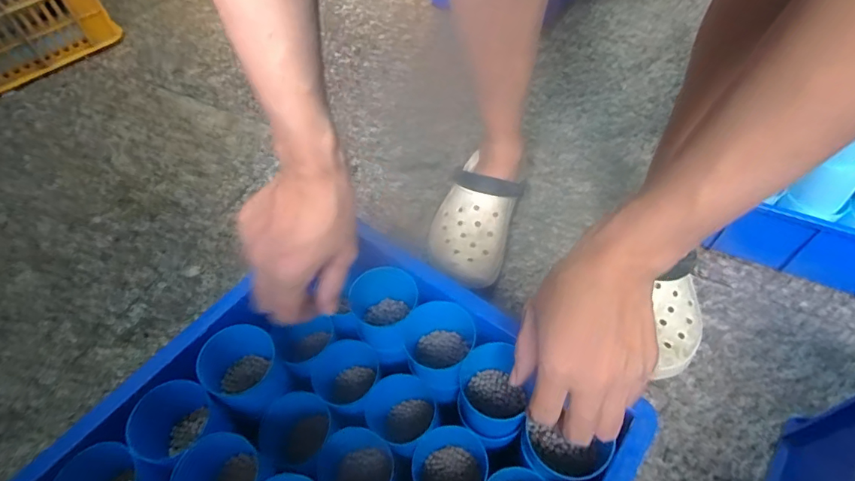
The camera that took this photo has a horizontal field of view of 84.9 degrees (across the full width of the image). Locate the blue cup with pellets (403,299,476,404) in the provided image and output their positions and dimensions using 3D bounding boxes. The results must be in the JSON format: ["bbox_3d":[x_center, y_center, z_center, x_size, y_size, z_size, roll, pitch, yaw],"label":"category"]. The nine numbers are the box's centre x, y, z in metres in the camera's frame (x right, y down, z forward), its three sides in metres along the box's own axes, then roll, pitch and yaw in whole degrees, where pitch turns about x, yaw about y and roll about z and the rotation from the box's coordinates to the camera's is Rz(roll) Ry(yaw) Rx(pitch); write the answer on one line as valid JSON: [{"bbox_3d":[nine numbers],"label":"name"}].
[{"bbox_3d":[0.010,0.102,0.433,0.063,0.076,0.065,-1,54,2],"label":"blue cup with pellets"}]

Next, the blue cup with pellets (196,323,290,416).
[{"bbox_3d":[-0.163,0.118,0.420,0.062,0.061,0.059,-1,54,2],"label":"blue cup with pellets"}]

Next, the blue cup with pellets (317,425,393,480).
[{"bbox_3d":[-0.064,0.204,0.416,0.056,0.056,0.057,-1,54,2],"label":"blue cup with pellets"}]

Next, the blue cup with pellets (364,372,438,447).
[{"bbox_3d":[-0.025,0.163,0.440,0.061,0.056,0.058,-1,54,2],"label":"blue cup with pellets"}]

